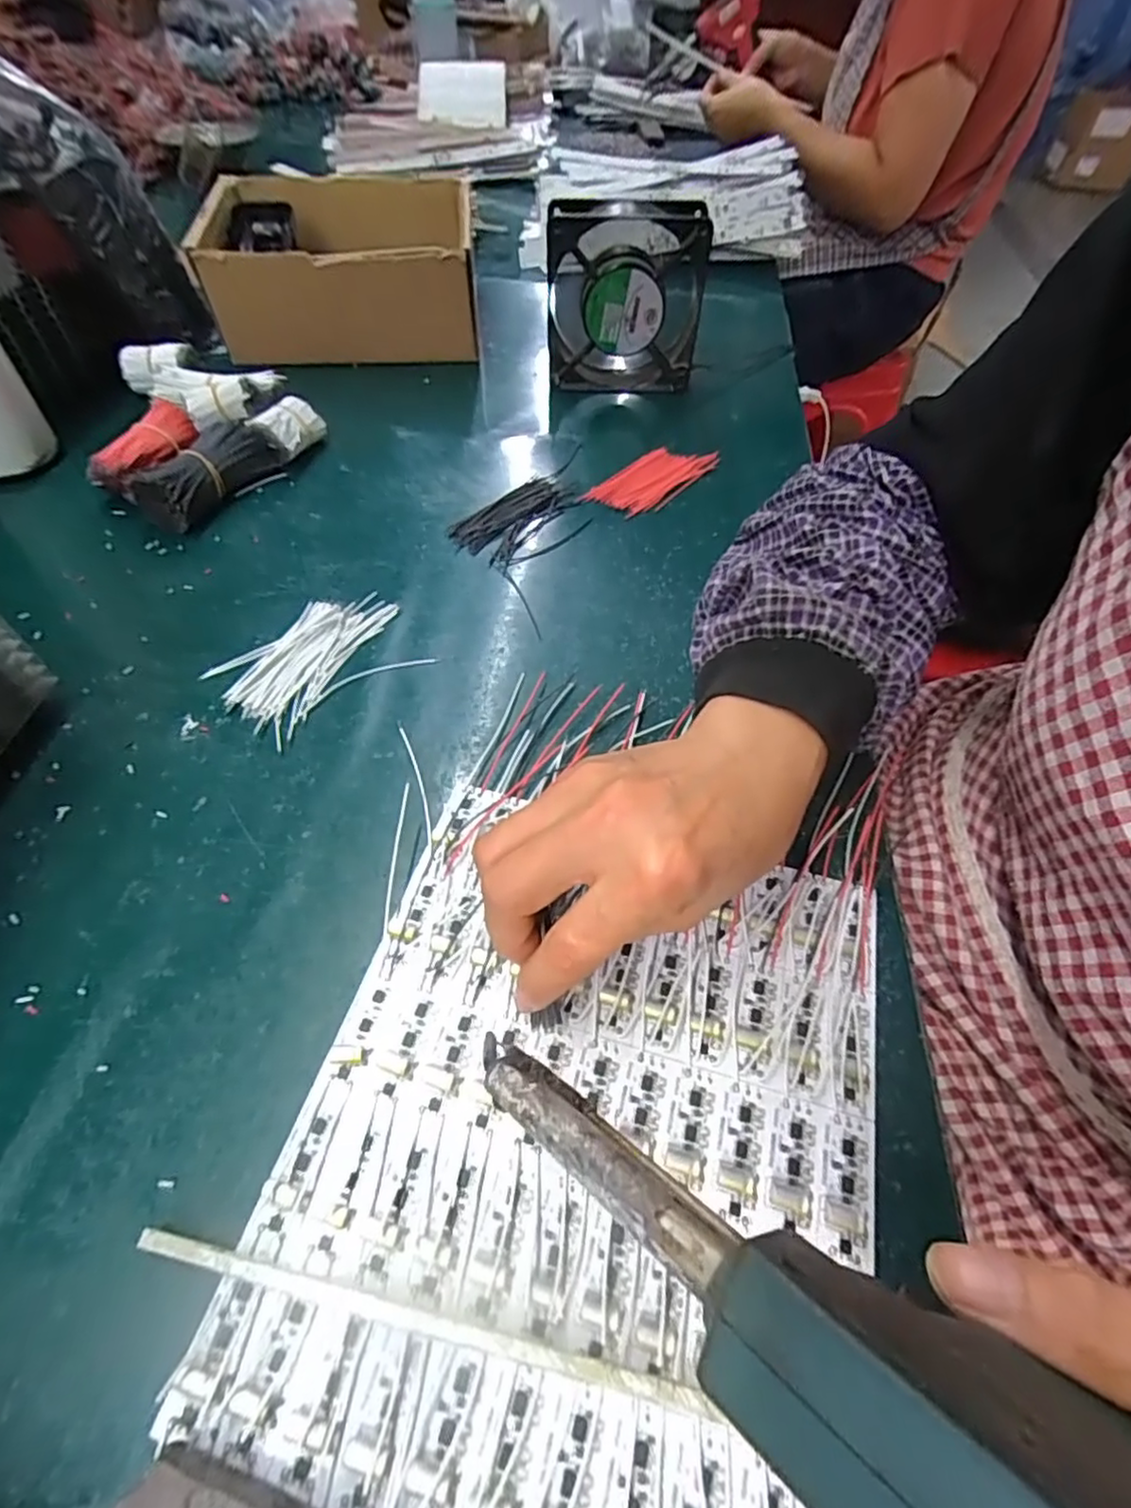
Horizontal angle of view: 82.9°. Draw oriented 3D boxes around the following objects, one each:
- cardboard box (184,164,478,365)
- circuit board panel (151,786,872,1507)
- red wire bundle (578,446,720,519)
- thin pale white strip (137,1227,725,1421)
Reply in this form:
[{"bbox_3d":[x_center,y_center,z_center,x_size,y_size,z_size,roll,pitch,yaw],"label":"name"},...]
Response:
[{"bbox_3d":[-0.200,-0.441,0.583,0.220,0.090,0.194,-5,54,-5],"label":"cardboard box"},{"bbox_3d":[0.009,0.127,0.228,0.190,0.008,0.221,14,54,9],"label":"circuit board panel"},{"bbox_3d":[0.065,-0.204,0.470,0.050,0.005,0.104,36,61,23],"label":"red wire bundle"},{"bbox_3d":[-0.045,0.169,0.192,0.175,0.009,0.006,10,54,6],"label":"thin pale white strip"}]

